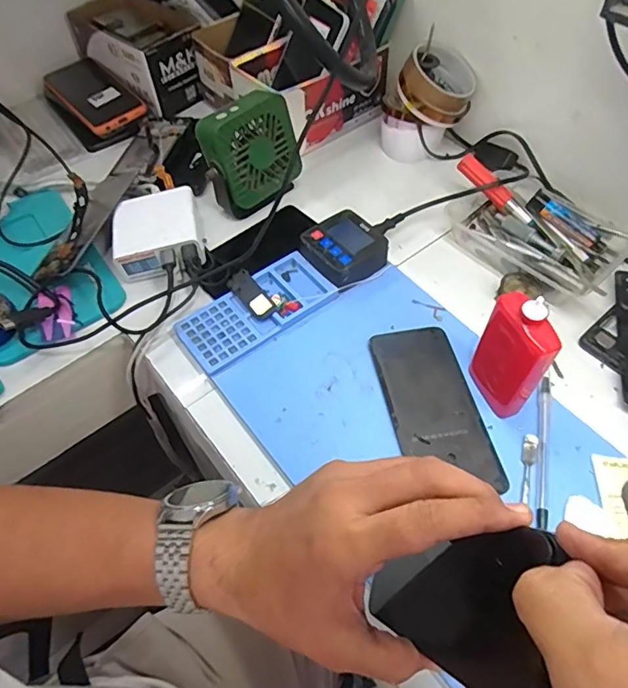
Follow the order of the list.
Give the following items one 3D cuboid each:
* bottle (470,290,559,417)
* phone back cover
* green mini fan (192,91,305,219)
[{"bbox_3d":[0.154,0.011,0.397,0.023,0.110,0.060,-24,57,-14],"label":"bottle"},{"bbox_3d":[0.099,0.048,0.430,0.073,0.011,0.154,-9,58,-3],"label":"phone back cover"},{"bbox_3d":[-0.071,-0.208,0.557,0.101,0.112,0.045,-39,46,-22],"label":"green mini fan"}]

